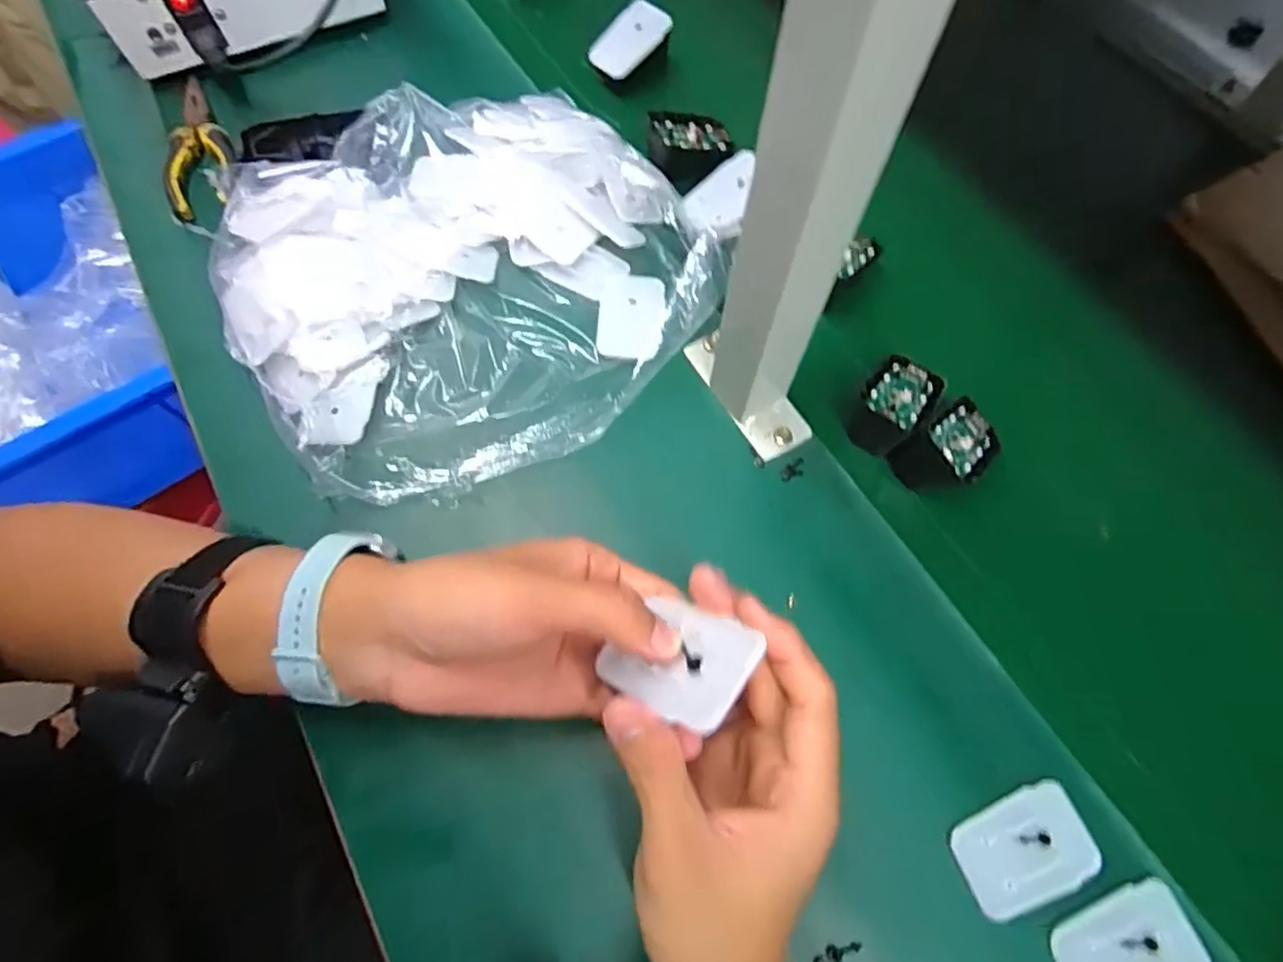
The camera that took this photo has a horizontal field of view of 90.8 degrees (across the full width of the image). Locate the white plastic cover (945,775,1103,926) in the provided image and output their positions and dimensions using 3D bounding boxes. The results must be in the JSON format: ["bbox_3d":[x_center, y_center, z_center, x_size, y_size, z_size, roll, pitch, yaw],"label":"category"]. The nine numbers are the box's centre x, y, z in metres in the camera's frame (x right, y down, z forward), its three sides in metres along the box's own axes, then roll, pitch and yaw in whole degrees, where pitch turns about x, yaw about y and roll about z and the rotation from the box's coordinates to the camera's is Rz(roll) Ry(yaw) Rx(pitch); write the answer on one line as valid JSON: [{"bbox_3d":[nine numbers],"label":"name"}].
[{"bbox_3d":[0.193,0.185,0.318,0.070,0.006,0.045,-19,69,-8],"label":"white plastic cover"}]

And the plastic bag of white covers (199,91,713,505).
[{"bbox_3d":[-0.115,-0.146,0.443,0.320,0.066,0.287,-29,70,-12],"label":"plastic bag of white covers"}]

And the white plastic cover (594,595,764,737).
[{"bbox_3d":[0.013,0.068,0.243,0.060,0.004,0.043,13,59,45],"label":"white plastic cover"}]

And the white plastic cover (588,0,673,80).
[{"bbox_3d":[-0.010,-0.377,0.541,0.067,0.008,0.041,-38,96,17],"label":"white plastic cover"}]

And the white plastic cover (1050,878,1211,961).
[{"bbox_3d":[0.233,0.226,0.301,0.071,0.005,0.045,-18,64,-13],"label":"white plastic cover"}]

